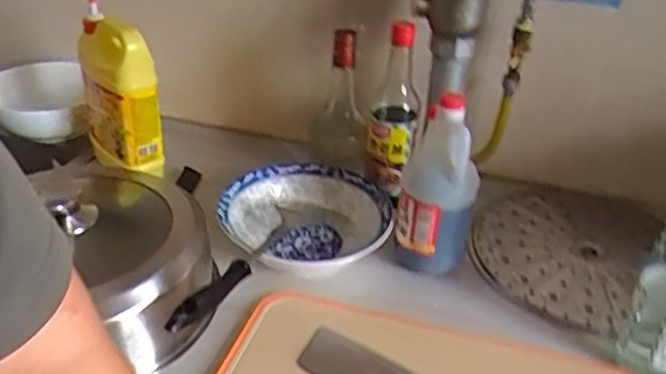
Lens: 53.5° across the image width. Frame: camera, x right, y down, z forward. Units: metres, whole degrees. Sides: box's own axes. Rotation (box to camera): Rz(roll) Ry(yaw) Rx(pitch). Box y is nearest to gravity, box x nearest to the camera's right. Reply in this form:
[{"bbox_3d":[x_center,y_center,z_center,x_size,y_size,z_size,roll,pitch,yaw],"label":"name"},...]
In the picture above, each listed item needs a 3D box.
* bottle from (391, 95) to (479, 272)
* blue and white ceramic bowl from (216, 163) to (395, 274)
[{"bbox_3d":[0.122,0.010,0.793,0.089,0.225,0.090,13,33,16],"label":"bottle"},{"bbox_3d":[-0.033,0.045,0.836,0.211,0.058,0.198,2,31,-1],"label":"blue and white ceramic bowl"}]

